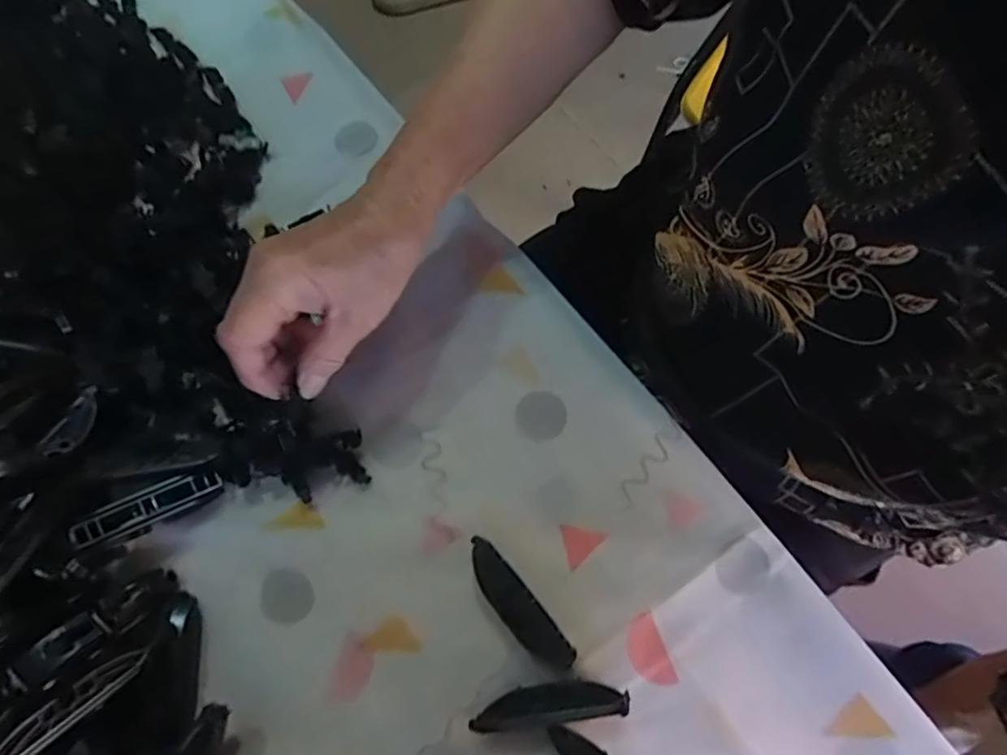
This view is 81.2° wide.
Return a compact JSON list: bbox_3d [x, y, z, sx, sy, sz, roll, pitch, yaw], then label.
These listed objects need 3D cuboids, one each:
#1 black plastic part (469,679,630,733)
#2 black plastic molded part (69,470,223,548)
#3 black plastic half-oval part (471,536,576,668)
[{"bbox_3d":[0.024,0.171,0.307,0.080,0.016,0.017,-6,72,-3],"label":"black plastic part"},{"bbox_3d":[-0.200,0.074,0.332,0.074,0.016,0.021,-23,73,-29],"label":"black plastic molded part"},{"bbox_3d":[0.006,0.124,0.322,0.020,0.018,0.079,-38,76,-13],"label":"black plastic half-oval part"}]

